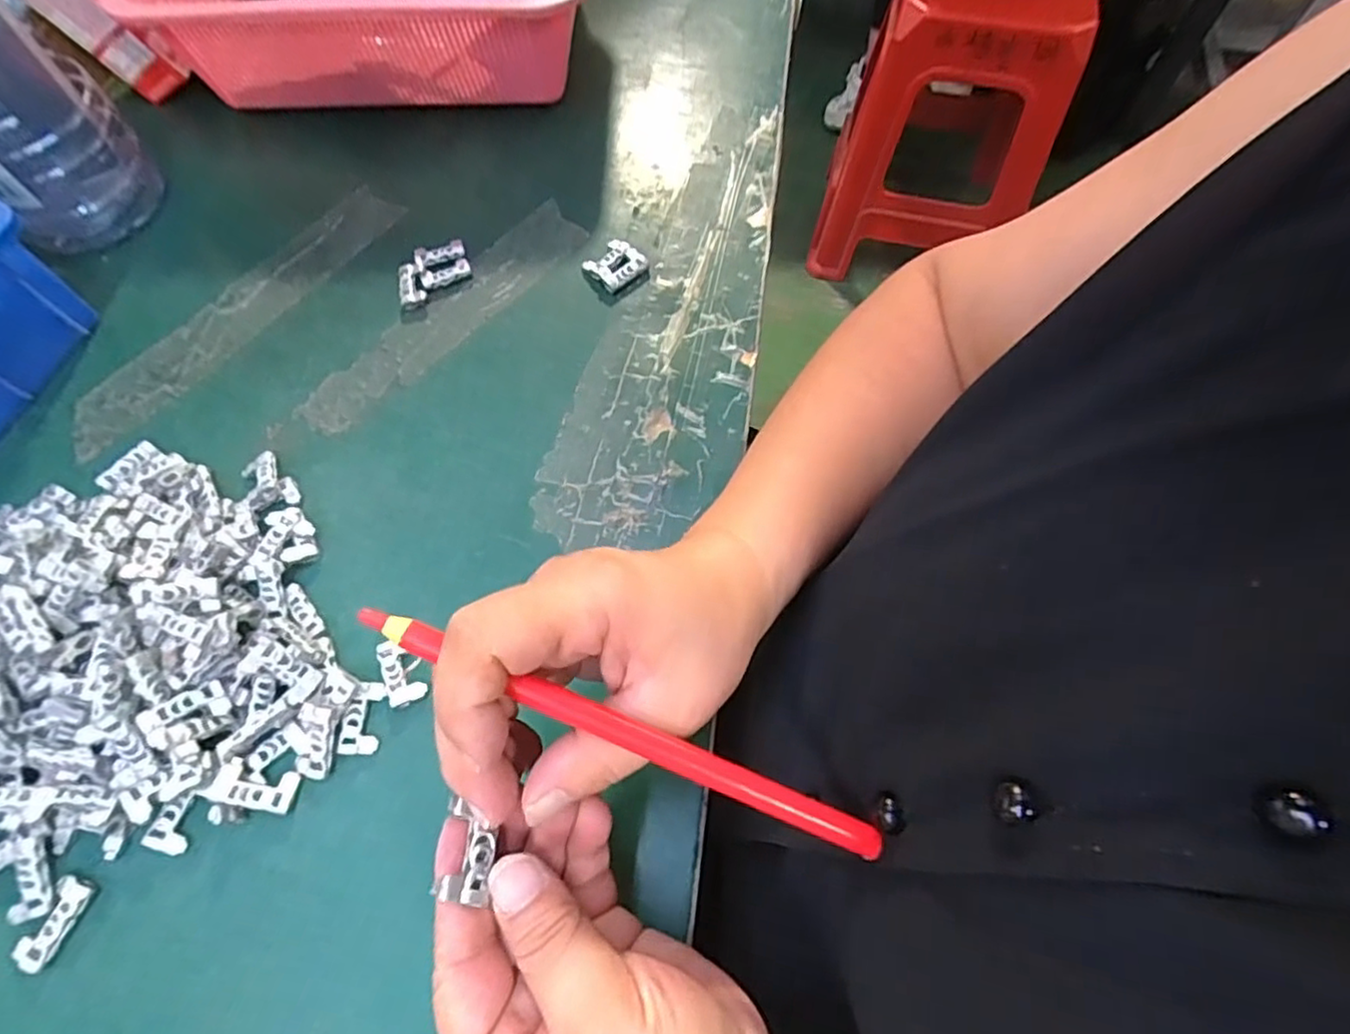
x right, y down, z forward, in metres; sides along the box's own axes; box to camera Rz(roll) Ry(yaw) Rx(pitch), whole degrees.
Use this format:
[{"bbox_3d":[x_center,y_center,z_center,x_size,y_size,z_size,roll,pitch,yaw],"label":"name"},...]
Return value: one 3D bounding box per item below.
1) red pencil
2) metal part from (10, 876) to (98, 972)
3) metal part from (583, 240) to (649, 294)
[{"bbox_3d":[-0.014,0.063,0.189,0.162,0.005,0.010,26,67,-5],"label":"red pencil"},{"bbox_3d":[-0.242,0.158,0.252,0.015,0.005,0.030,20,66,10],"label":"metal part"},{"bbox_3d":[-0.036,-0.153,0.393,0.031,0.008,0.030,40,71,17],"label":"metal part"}]

